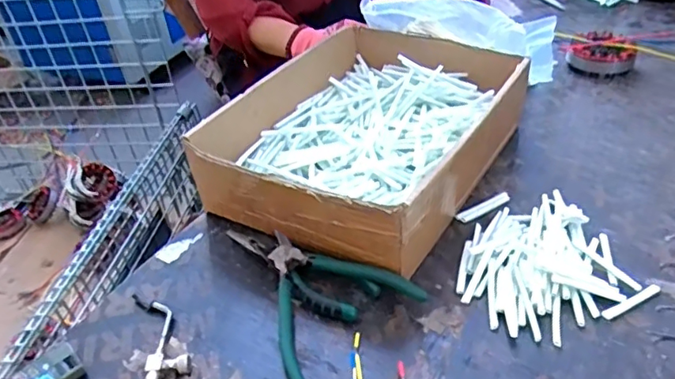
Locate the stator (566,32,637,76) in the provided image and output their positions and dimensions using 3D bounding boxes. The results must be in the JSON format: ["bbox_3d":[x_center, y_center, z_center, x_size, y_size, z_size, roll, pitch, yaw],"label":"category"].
[{"bbox_3d":[0.368,-0.189,0.770,0.084,0.031,0.074,13,41,23],"label":"stator"}]

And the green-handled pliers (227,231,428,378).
[{"bbox_3d":[-0.032,0.078,0.474,0.122,0.029,0.169,-30,43,-28],"label":"green-handled pliers"}]

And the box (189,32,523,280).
[{"bbox_3d":[0.039,-0.063,0.592,0.235,0.089,0.327,19,44,29],"label":"box"}]

